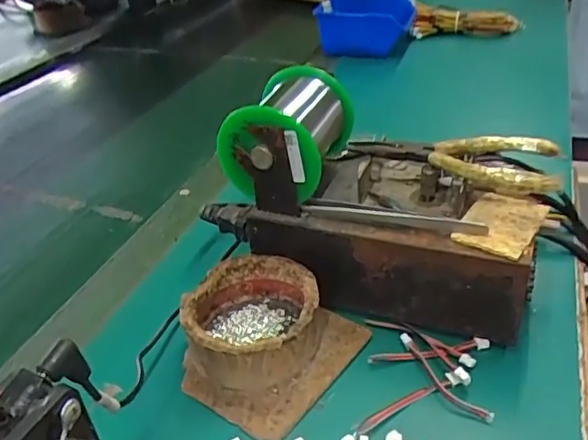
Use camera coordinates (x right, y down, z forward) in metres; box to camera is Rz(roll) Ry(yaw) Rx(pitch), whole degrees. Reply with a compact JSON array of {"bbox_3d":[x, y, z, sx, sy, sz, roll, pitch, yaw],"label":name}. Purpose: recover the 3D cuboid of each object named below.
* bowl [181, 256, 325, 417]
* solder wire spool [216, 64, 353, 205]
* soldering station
[{"bbox_3d":[-0.027,0.062,0.356,0.081,0.042,0.080,-3,34,2],"label":"bowl"},{"bbox_3d":[-0.003,-0.057,0.379,0.069,0.070,0.085,11,37,20],"label":"solder wire spool"},{"bbox_3d":[0.053,-0.014,0.387,0.222,0.127,0.106,11,37,21],"label":"soldering station"}]

